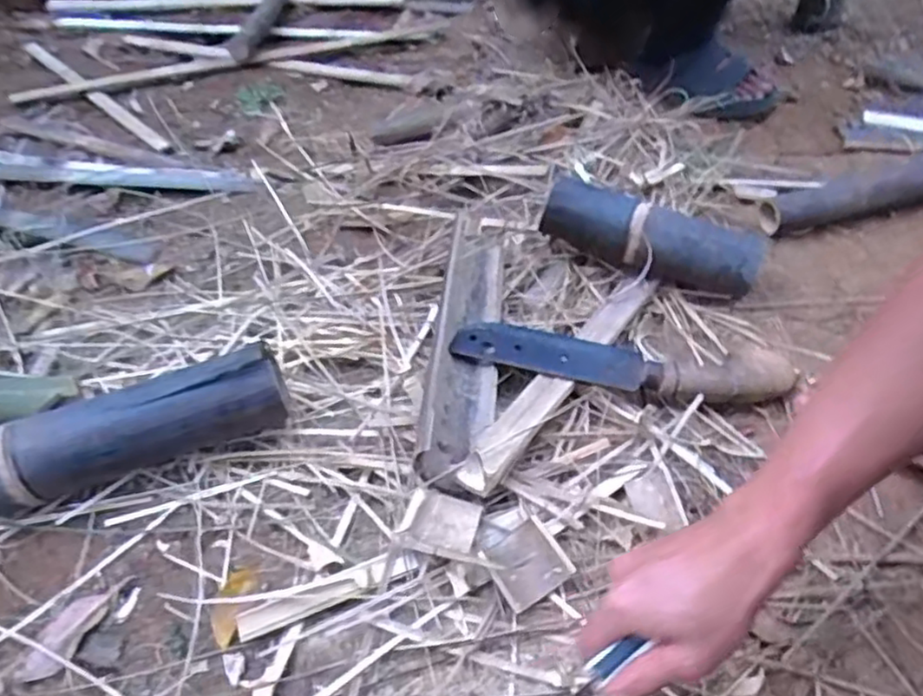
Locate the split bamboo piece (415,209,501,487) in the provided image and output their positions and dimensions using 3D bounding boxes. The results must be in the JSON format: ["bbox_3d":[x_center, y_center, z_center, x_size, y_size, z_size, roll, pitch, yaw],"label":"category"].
[{"bbox_3d":[0.007,-0.027,0.802,0.071,0.073,0.433,-1,45,7],"label":"split bamboo piece"}]

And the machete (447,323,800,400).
[{"bbox_3d":[0.178,0.016,0.777,0.373,0.038,0.086,4,44,8],"label":"machete"}]

